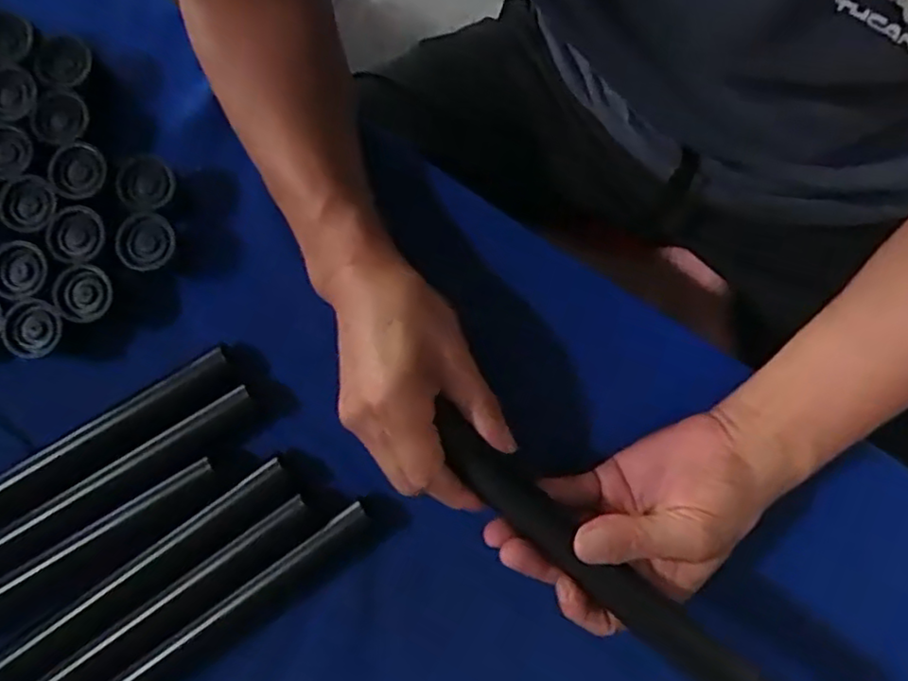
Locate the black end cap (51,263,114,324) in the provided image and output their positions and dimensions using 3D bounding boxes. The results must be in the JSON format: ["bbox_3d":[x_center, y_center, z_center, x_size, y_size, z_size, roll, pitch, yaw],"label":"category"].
[{"bbox_3d":[-0.221,-0.026,0.381,0.030,0.016,0.031,0,84,2],"label":"black end cap"}]

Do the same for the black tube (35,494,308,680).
[{"bbox_3d":[-0.175,0.159,0.377,0.209,0.016,0.021,-37,84,-2],"label":"black tube"}]

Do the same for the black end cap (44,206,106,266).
[{"bbox_3d":[-0.226,-0.063,0.385,0.031,0.008,0.033,0,84,2],"label":"black end cap"}]

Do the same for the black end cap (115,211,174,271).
[{"bbox_3d":[-0.185,-0.058,0.391,0.031,0.020,0.033,0,84,2],"label":"black end cap"}]

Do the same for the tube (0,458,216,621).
[{"bbox_3d":[-0.236,0.133,0.382,0.209,0.015,0.021,-32,84,-1],"label":"tube"}]

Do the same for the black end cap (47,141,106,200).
[{"bbox_3d":[-0.224,-0.100,0.387,0.031,0.015,0.032,0,84,2],"label":"black end cap"}]

